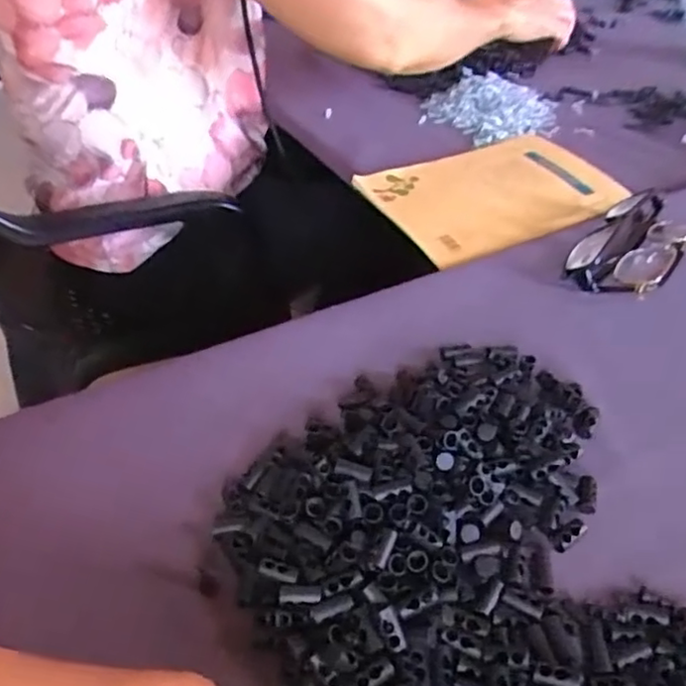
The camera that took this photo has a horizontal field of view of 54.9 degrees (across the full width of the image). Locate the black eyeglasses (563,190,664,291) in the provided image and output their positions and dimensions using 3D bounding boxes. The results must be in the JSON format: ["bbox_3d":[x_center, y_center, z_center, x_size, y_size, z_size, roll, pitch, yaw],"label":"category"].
[{"bbox_3d":[0.207,-0.081,0.503,0.033,0.031,0.128,29,53,28],"label":"black eyeglasses"}]

